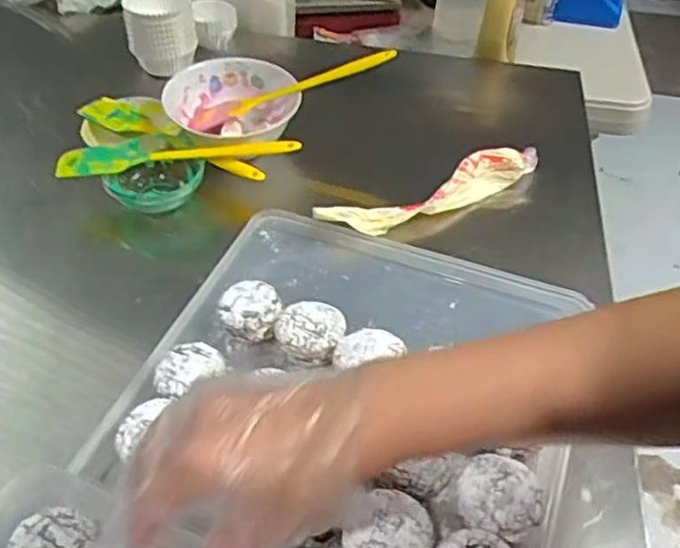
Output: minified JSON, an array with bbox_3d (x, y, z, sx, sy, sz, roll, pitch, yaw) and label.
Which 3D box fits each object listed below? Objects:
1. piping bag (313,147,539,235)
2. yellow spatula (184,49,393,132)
[{"bbox_3d":[0.086,-0.073,0.624,0.219,0.041,0.033,-20,51,-21],"label":"piping bag"},{"bbox_3d":[-0.047,-0.176,0.663,0.205,0.012,0.032,-16,47,10],"label":"yellow spatula"}]

